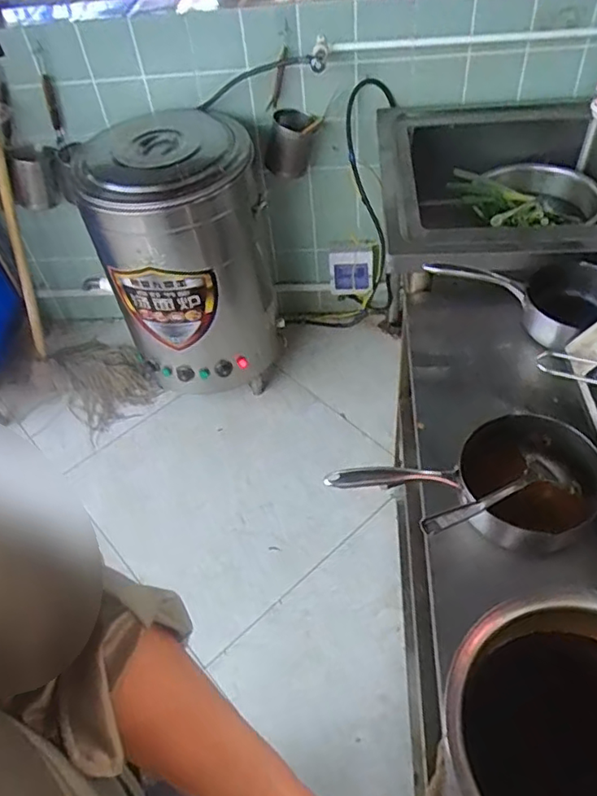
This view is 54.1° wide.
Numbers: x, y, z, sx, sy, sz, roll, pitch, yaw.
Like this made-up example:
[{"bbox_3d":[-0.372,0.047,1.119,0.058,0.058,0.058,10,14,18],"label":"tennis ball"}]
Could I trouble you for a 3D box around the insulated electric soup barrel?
[{"bbox_3d":[-0.352,-0.430,1.820,0.465,0.792,0.545,-17,49,-8],"label":"insulated electric soup barrel"}]

